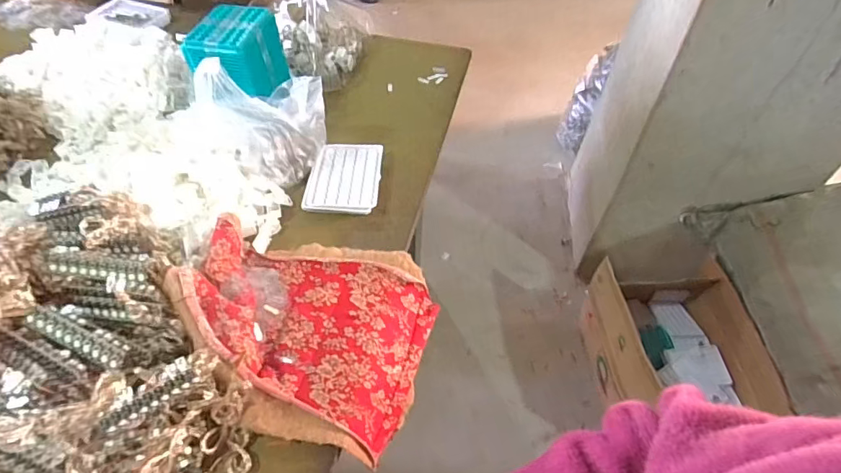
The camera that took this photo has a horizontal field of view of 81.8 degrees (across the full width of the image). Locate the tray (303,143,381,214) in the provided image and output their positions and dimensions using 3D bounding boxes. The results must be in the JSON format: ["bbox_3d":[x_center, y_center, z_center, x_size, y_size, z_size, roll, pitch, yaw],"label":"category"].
[{"bbox_3d":[-0.107,-0.088,0.704,0.100,0.017,0.135,5,49,1],"label":"tray"}]

